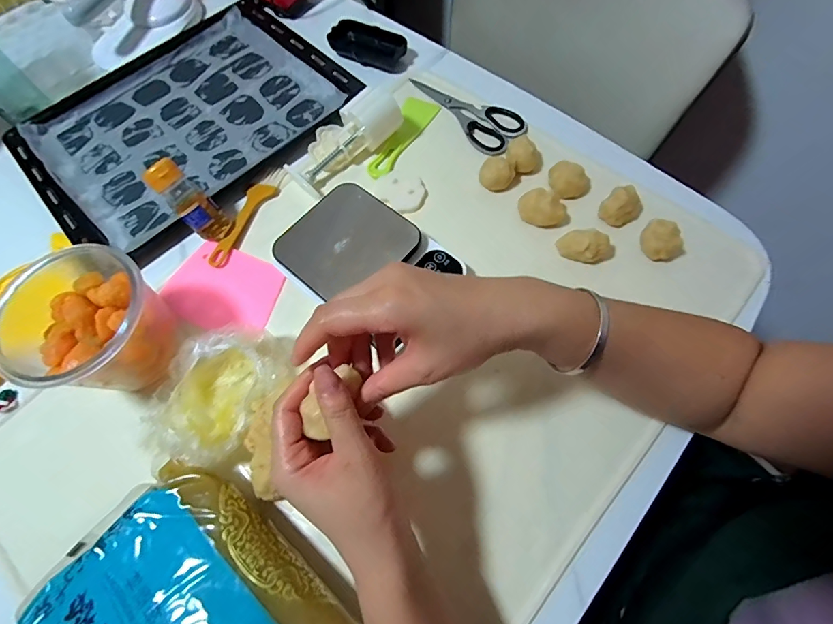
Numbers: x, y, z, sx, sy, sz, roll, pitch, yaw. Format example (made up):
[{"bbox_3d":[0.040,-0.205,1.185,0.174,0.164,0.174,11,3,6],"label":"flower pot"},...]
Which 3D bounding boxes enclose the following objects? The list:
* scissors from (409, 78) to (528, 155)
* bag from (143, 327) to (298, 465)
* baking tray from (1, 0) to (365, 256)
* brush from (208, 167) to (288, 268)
[{"bbox_3d":[0.062,-0.265,0.541,0.171,0.015,0.068,42,75,18],"label":"scissors"},{"bbox_3d":[-0.182,0.069,0.386,0.094,0.062,0.132,34,73,16],"label":"bag"},{"bbox_3d":[-0.317,-0.271,0.564,0.393,0.023,0.298,-40,71,-13],"label":"baking tray"},{"bbox_3d":[-0.198,-0.115,0.491,0.029,0.011,0.147,18,69,10],"label":"brush"}]

